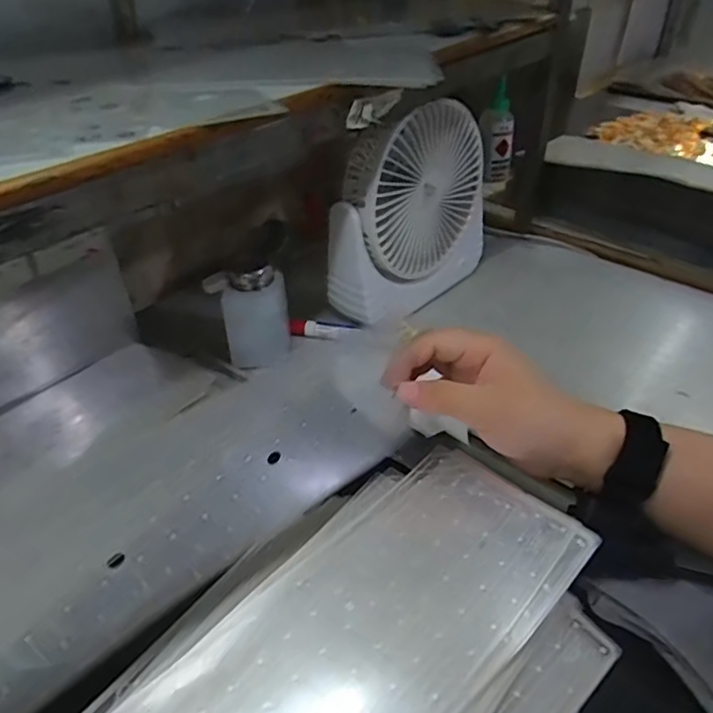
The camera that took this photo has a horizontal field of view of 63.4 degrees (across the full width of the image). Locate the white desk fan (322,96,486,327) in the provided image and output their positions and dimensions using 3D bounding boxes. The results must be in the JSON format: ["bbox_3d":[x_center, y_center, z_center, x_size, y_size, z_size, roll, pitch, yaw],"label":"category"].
[{"bbox_3d":[0.055,-0.143,0.569,0.079,0.186,0.185,23,45,27],"label":"white desk fan"}]

